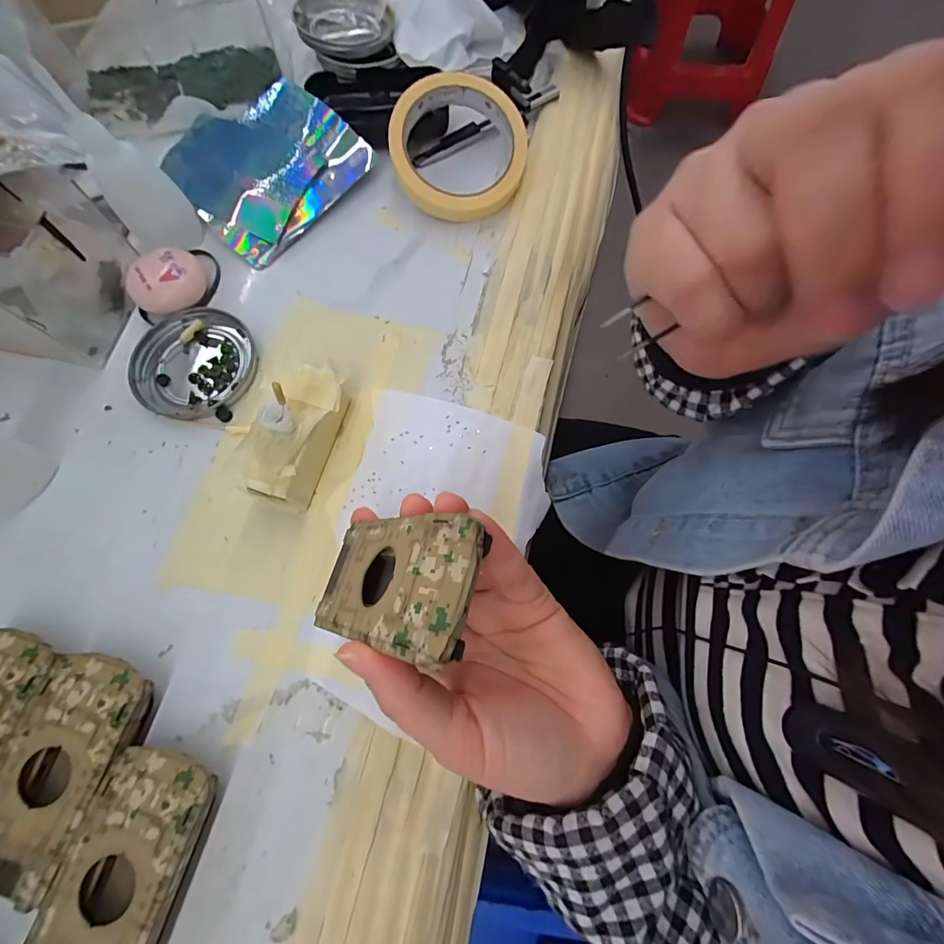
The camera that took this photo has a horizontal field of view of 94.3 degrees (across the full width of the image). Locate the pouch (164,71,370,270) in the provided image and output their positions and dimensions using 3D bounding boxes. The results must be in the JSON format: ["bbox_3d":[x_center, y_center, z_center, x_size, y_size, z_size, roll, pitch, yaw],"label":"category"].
[{"bbox_3d":[-0.158,-0.232,0.326,0.127,0.028,0.121,41,78,12],"label":"pouch"}]

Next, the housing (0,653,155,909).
[{"bbox_3d":[-0.196,0.141,0.214,0.051,0.026,0.095,15,74,6],"label":"housing"}]

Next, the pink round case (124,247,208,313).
[{"bbox_3d":[-0.205,-0.128,0.298,0.048,0.022,0.039,-42,77,-11],"label":"pink round case"}]

